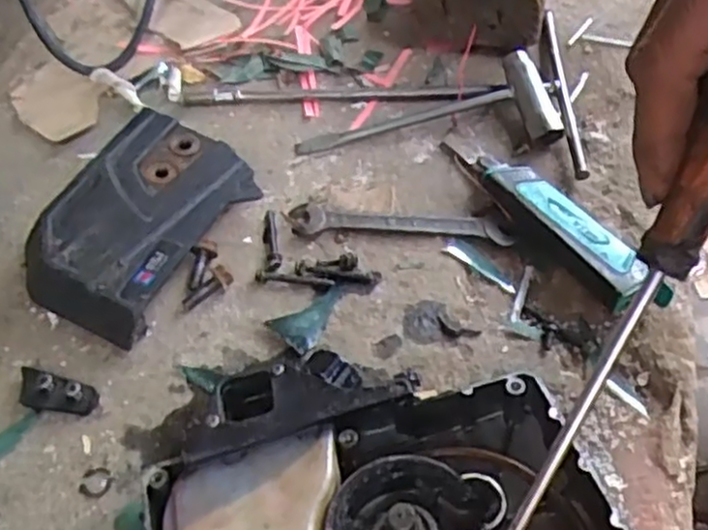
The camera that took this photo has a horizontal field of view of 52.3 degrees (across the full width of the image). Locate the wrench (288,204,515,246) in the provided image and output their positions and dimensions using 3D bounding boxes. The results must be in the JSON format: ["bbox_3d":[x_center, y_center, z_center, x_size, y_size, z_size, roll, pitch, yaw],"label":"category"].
[{"bbox_3d":[0.029,-0.027,0.455,0.139,0.006,0.024,3,54,6],"label":"wrench"}]

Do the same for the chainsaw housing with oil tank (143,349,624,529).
[{"bbox_3d":[0.005,0.102,0.323,0.186,0.060,0.156,-17,53,-9],"label":"chainsaw housing with oil tank"}]

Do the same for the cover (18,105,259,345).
[{"bbox_3d":[-0.134,-0.034,0.455,0.099,0.034,0.162,19,57,16],"label":"cover"}]

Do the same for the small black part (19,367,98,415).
[{"bbox_3d":[-0.162,0.068,0.387,0.044,0.017,0.019,12,55,12],"label":"small black part"}]

